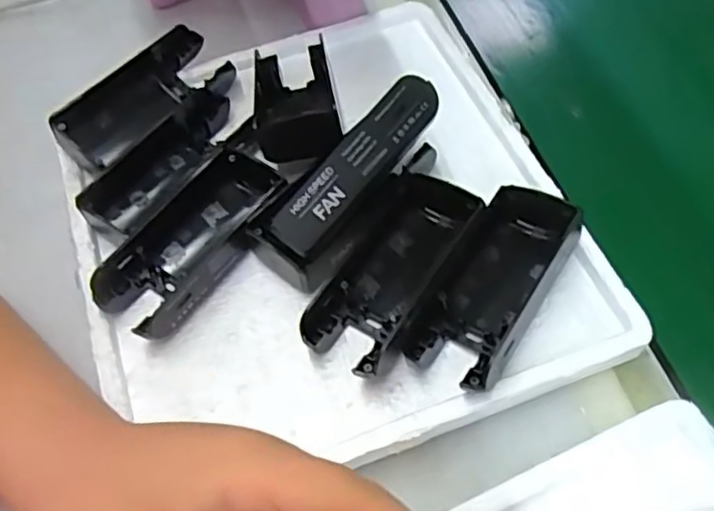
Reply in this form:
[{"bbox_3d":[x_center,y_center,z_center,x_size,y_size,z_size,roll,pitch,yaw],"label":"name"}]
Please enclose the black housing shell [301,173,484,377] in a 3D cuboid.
[{"bbox_3d":[0.019,0.004,0.336,0.045,0.029,0.115,27,62,17],"label":"black housing shell"}]

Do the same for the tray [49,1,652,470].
[{"bbox_3d":[-0.020,-0.037,0.356,0.251,0.070,0.275,-17,59,-9],"label":"tray"}]

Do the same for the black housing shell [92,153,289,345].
[{"bbox_3d":[-0.086,-0.010,0.349,0.051,0.027,0.109,30,63,18],"label":"black housing shell"}]

